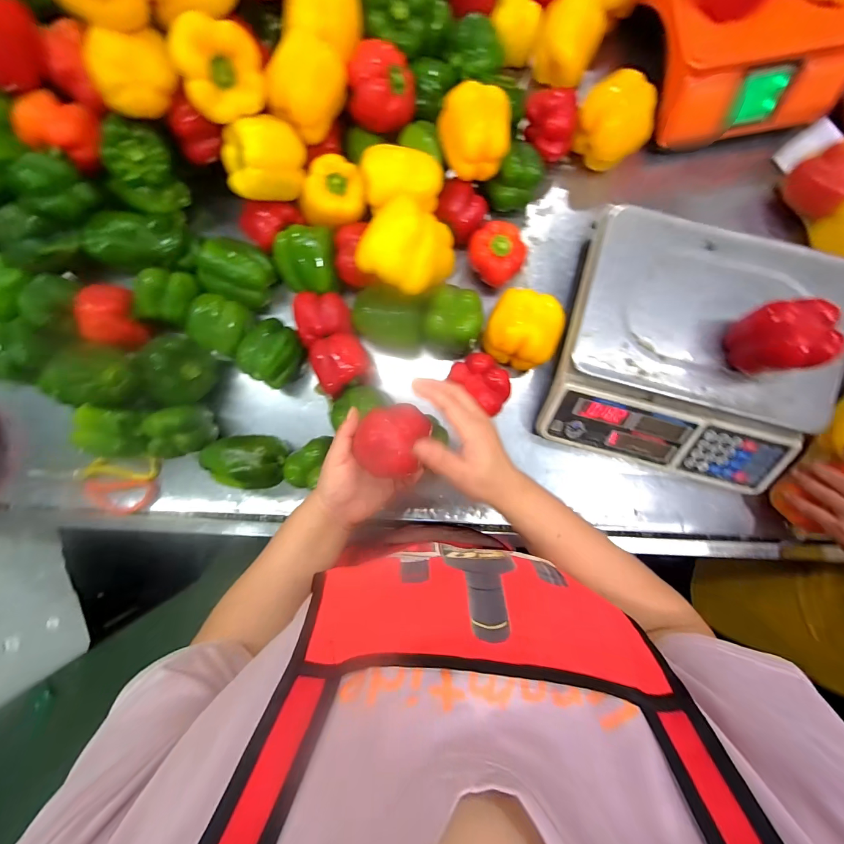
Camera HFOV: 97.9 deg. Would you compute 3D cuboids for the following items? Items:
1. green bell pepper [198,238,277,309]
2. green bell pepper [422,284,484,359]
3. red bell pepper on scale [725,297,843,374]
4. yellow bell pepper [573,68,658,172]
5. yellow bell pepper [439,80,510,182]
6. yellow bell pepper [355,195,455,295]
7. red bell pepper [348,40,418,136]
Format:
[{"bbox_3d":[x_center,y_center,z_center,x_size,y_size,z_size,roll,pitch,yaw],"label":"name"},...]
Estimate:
[{"bbox_3d":[-0.267,-0.219,0.536,0.095,0.062,0.083,21,88,1],"label":"green bell pepper"},{"bbox_3d":[0.044,-0.138,0.526,0.076,0.087,0.082,0,88,0],"label":"green bell pepper"},{"bbox_3d":[0.412,-0.097,0.428,0.065,0.081,0.073,-7,88,0],"label":"red bell pepper on scale"},{"bbox_3d":[0.271,-0.424,0.522,0.097,0.074,0.079,33,88,1],"label":"yellow bell pepper"},{"bbox_3d":[0.069,-0.378,0.485,0.088,0.070,0.092,-2,88,0],"label":"yellow bell pepper"},{"bbox_3d":[-0.016,-0.207,0.456,0.096,0.096,0.091,0,88,0],"label":"yellow bell pepper"},{"bbox_3d":[-0.052,-0.434,0.486,0.080,0.064,0.087,7,88,0],"label":"red bell pepper"}]

